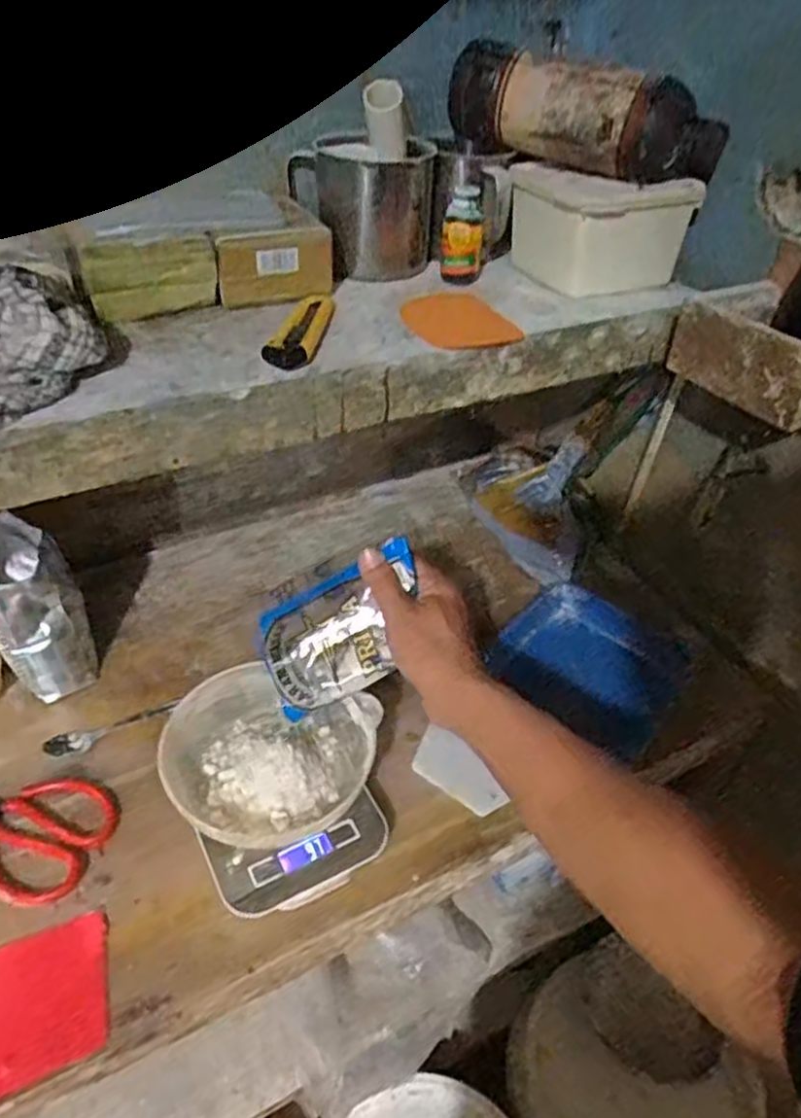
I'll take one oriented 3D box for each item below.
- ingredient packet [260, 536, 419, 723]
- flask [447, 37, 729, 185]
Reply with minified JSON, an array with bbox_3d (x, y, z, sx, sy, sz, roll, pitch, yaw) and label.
[{"bbox_3d":[-0.041,0.055,0.567,0.140,0.085,0.027,-30,1,3],"label":"ingredient packet"},{"bbox_3d":[0.160,-0.395,0.649,0.233,0.078,0.068,27,45,23],"label":"flask"}]

